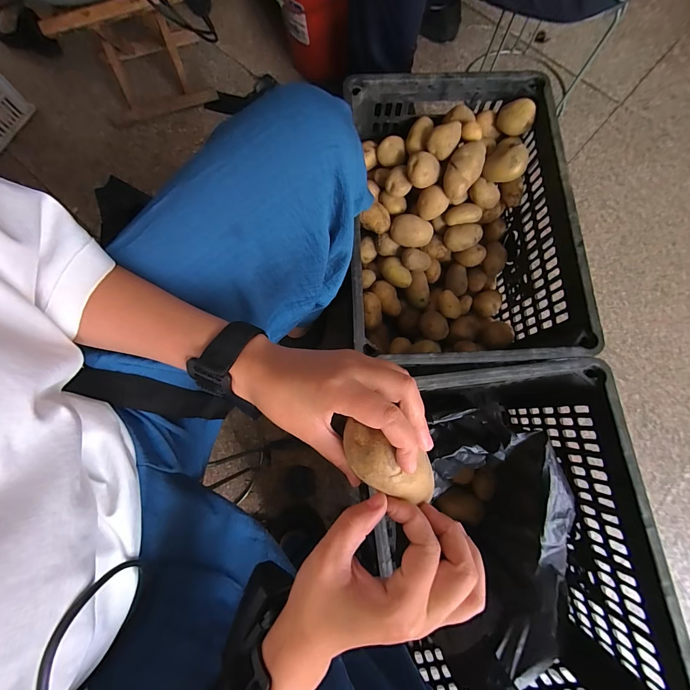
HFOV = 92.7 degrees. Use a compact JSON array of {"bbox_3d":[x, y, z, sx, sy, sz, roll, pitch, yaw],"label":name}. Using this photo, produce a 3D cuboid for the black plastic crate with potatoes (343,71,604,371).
[{"bbox_3d":[0.189,-0.189,0.596,0.300,0.211,0.472,-3,78,0],"label":"black plastic crate with potatoes"}]

